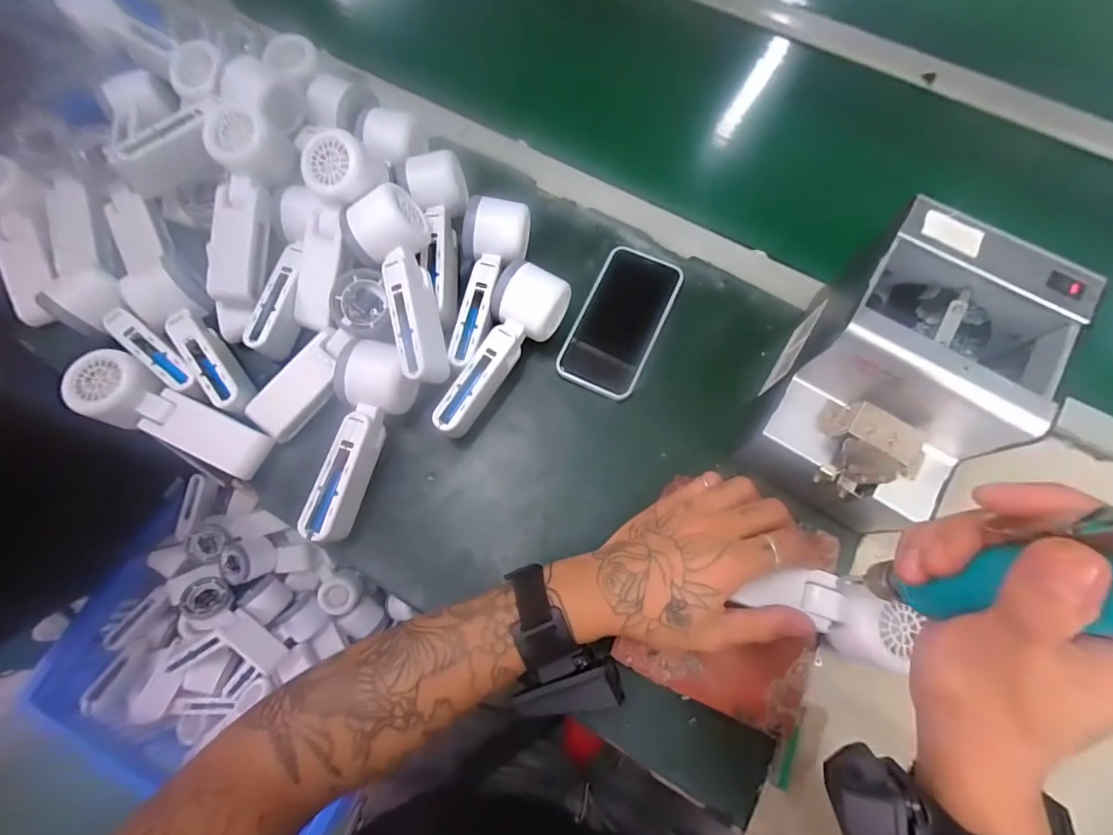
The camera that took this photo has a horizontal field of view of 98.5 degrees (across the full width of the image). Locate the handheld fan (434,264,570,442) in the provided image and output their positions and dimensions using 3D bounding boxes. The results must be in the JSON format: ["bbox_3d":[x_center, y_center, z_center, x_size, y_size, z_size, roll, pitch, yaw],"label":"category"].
[{"bbox_3d":[-0.053,-0.056,0.415,0.053,0.057,0.160,30,75,11],"label":"handheld fan"}]

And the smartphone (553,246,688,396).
[{"bbox_3d":[0.060,-0.090,0.446,0.074,0.013,0.146,23,74,9],"label":"smartphone"}]

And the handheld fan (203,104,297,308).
[{"bbox_3d":[-0.277,-0.182,0.425,0.054,0.052,0.165,9,93,5],"label":"handheld fan"}]

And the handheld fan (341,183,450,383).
[{"bbox_3d":[-0.127,-0.106,0.399,0.061,0.045,0.162,-16,86,-4],"label":"handheld fan"}]

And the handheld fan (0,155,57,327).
[{"bbox_3d":[-0.479,-0.160,0.424,0.042,0.047,0.155,-11,91,-2],"label":"handheld fan"}]

